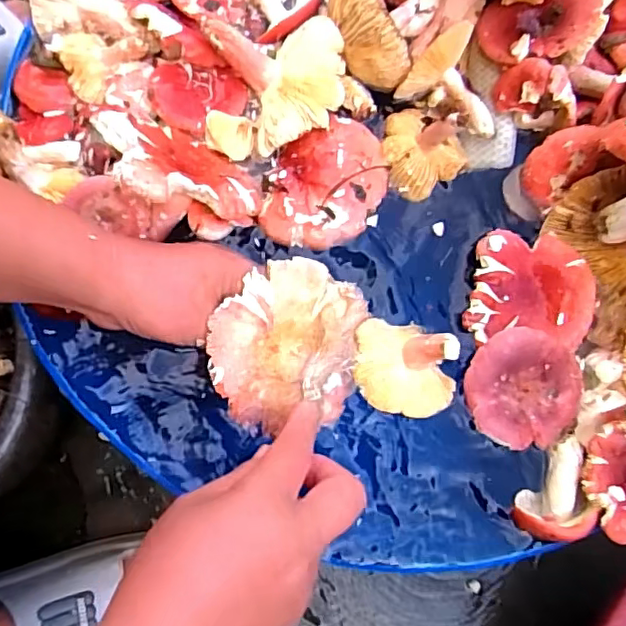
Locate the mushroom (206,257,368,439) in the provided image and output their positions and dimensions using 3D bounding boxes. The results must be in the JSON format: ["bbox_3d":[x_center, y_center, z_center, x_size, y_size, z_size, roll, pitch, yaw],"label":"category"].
[{"bbox_3d":[-0.017,0.020,0.372,0.090,0.032,0.107,12,76,1],"label":"mushroom"}]

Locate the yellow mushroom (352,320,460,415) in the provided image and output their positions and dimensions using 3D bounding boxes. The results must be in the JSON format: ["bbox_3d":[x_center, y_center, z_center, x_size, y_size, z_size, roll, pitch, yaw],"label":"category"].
[{"bbox_3d":[0.059,0.032,0.354,0.061,0.030,0.058,5,76,0],"label":"yellow mushroom"}]

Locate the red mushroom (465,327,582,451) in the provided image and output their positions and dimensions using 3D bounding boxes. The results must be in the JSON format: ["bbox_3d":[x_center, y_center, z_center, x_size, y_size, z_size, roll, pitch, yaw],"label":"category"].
[{"bbox_3d":[0.132,0.046,0.357,0.067,0.012,0.071,0,76,-2],"label":"red mushroom"}]

